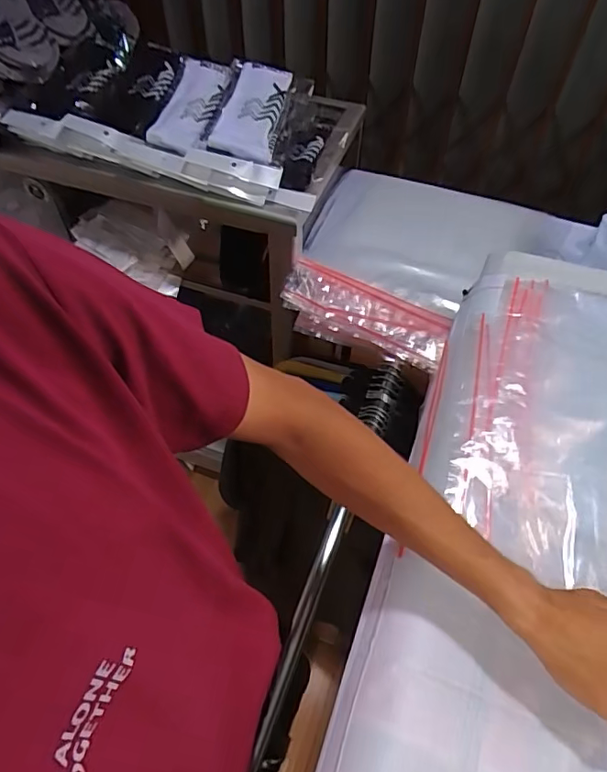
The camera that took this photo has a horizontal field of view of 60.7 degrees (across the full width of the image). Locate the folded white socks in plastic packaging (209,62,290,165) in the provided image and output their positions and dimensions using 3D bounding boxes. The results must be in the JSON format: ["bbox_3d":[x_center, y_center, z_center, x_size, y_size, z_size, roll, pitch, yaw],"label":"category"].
[{"bbox_3d":[-0.079,-0.408,0.775,0.093,0.025,0.183,8,71,5],"label":"folded white socks in plastic packaging"}]

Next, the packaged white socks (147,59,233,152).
[{"bbox_3d":[-0.174,-0.421,0.785,0.089,0.036,0.174,12,69,7],"label":"packaged white socks"}]

